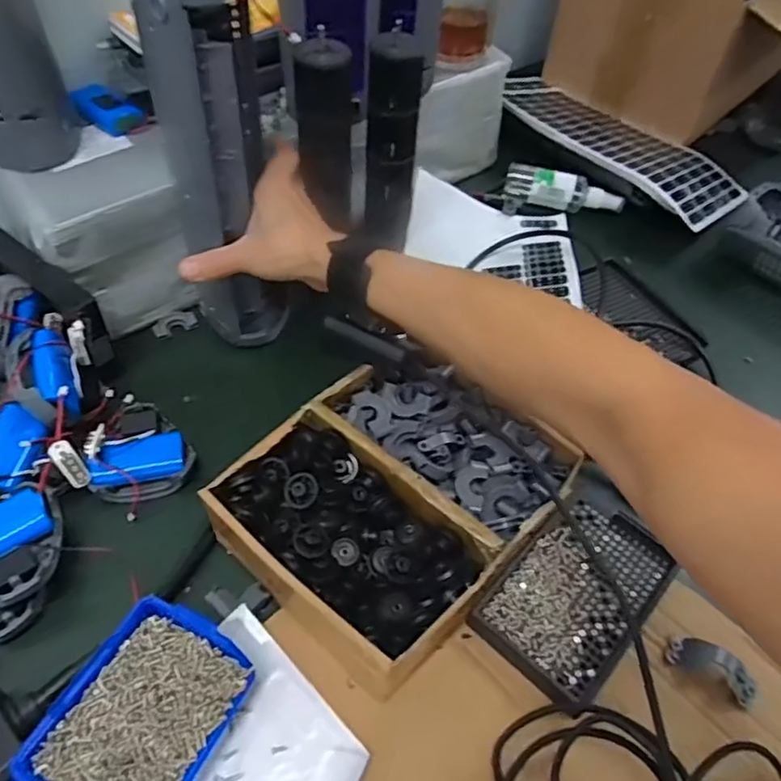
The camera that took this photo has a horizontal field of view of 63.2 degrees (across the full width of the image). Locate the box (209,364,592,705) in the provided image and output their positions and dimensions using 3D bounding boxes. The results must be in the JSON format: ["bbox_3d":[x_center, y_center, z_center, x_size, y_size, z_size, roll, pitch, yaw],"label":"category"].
[{"bbox_3d":[0.004,0.073,0.448,0.168,0.070,0.198,36,57,22],"label":"box"}]

